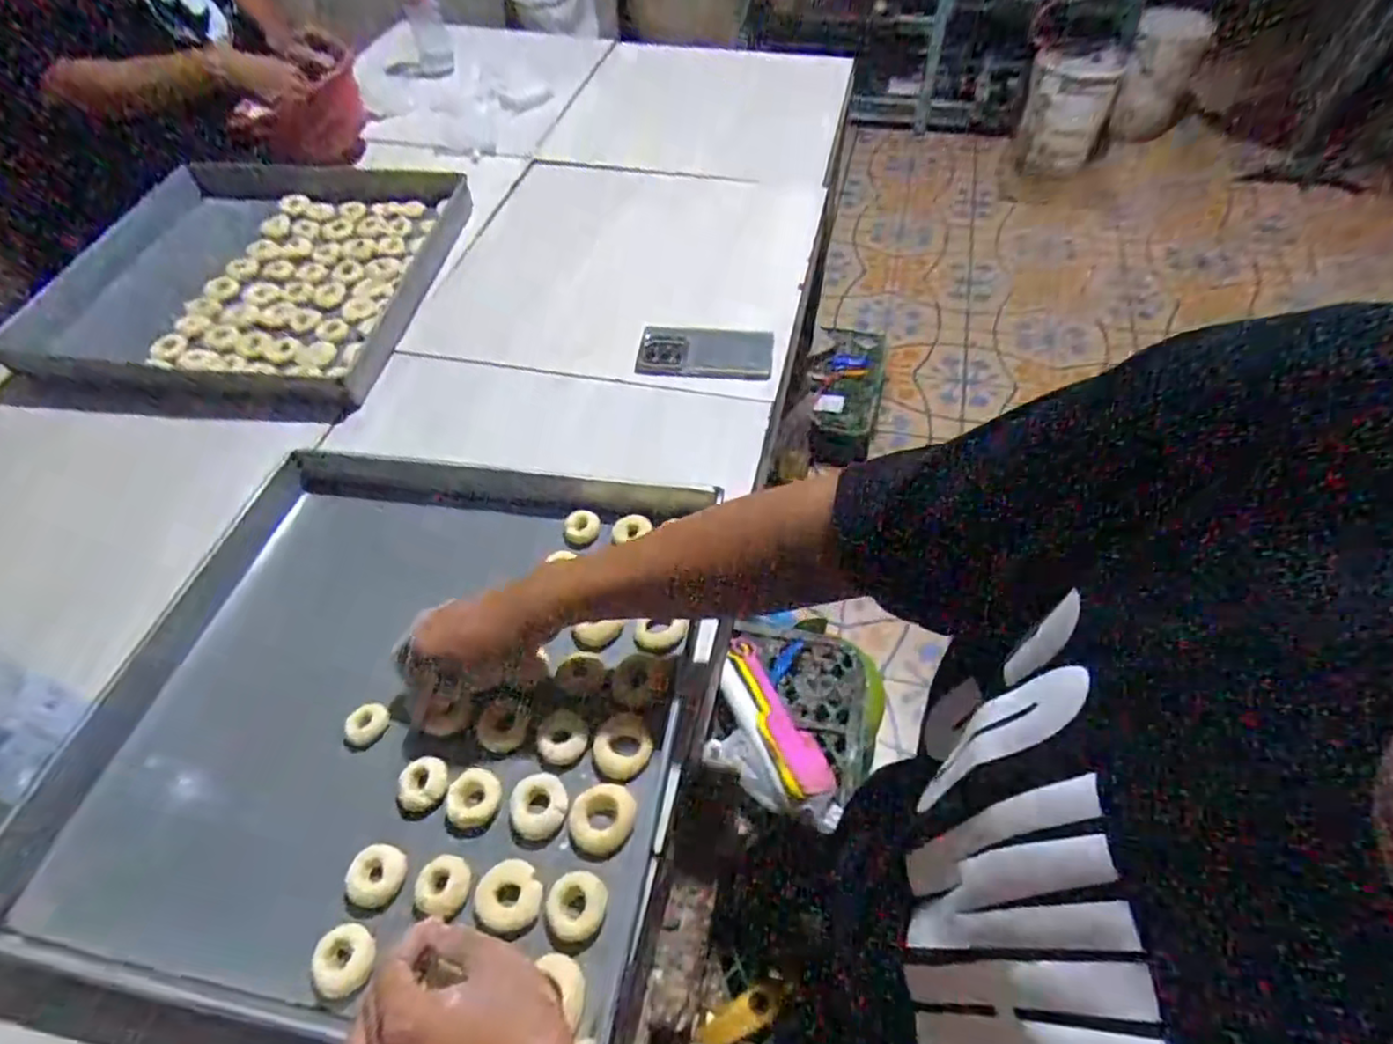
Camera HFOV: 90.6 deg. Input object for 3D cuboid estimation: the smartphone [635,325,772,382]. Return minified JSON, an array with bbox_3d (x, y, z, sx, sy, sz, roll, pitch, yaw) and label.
[{"bbox_3d":[0.012,-0.212,0.846,0.160,0.014,0.085,7,61,2],"label":"smartphone"}]

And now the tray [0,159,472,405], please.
[{"bbox_3d":[-0.597,-0.348,0.930,0.476,0.061,0.470,5,55,7],"label":"tray"}]

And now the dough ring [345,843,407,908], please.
[{"bbox_3d":[-0.229,0.251,0.491,0.038,0.015,0.038,-2,54,2],"label":"dough ring"}]

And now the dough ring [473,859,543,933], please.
[{"bbox_3d":[-0.132,0.261,0.482,0.043,0.013,0.049,-38,61,-22],"label":"dough ring"}]

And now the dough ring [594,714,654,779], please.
[{"bbox_3d":[-0.058,0.177,0.545,0.042,0.013,0.048,35,63,25],"label":"dough ring"}]

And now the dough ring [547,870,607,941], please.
[{"bbox_3d":[-0.083,0.266,0.478,0.040,0.016,0.042,-2,54,2],"label":"dough ring"}]

